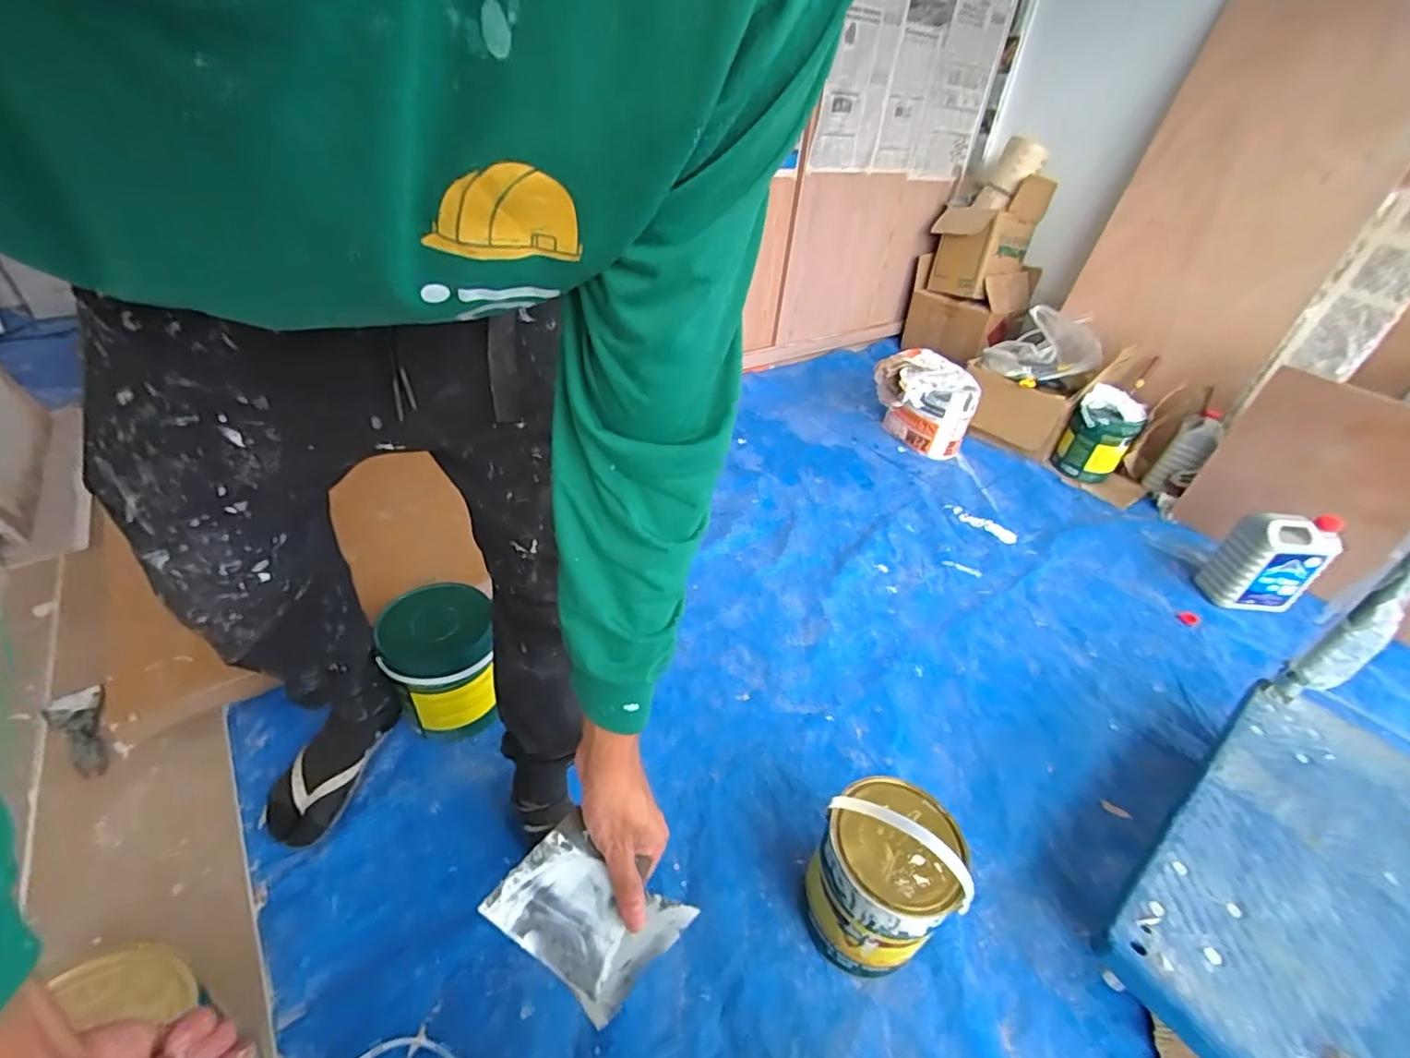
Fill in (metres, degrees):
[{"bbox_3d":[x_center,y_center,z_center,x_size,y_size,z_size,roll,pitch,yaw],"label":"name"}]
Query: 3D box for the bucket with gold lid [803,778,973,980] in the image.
[{"bbox_3d":[0.226,0.431,0.759,0.156,0.292,0.165,4,39,-3],"label":"bucket with gold lid"}]

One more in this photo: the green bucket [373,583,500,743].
[{"bbox_3d":[-0.426,0.224,0.973,0.165,0.218,0.154,4,39,-3],"label":"green bucket"}]

